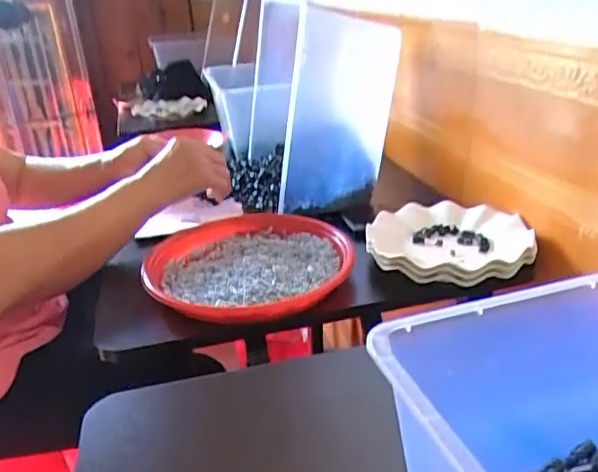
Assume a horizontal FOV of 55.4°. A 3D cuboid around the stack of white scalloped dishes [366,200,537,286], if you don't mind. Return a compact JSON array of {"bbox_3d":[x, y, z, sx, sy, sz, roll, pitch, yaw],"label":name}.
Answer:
[{"bbox_3d":[0.174,0.009,0.670,0.186,0.033,0.182,11,29,28],"label":"stack of white scalloped dishes"}]

